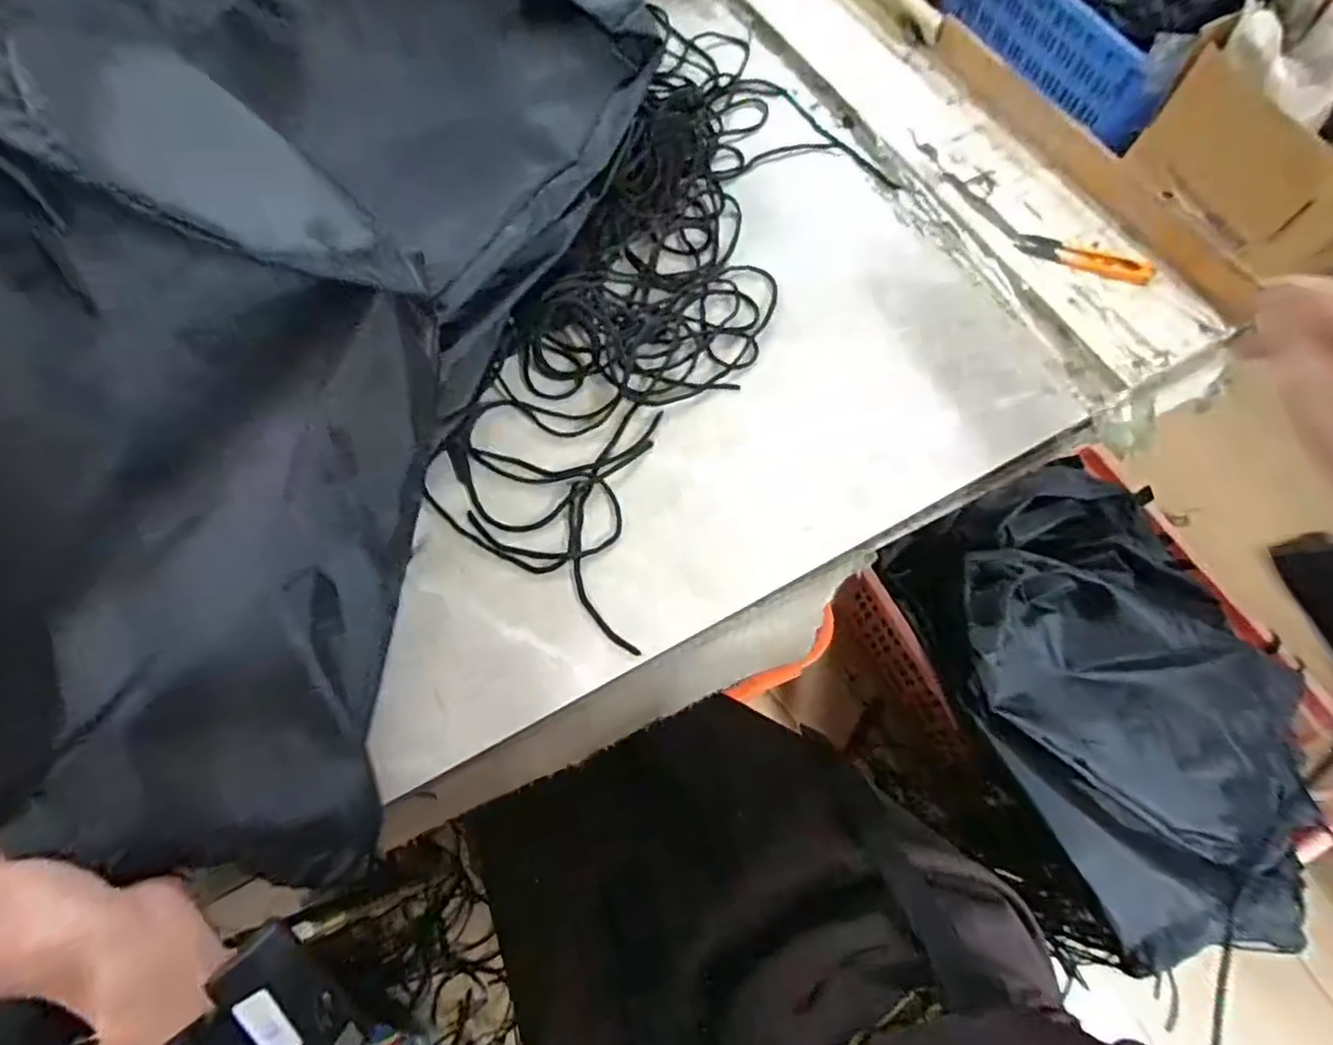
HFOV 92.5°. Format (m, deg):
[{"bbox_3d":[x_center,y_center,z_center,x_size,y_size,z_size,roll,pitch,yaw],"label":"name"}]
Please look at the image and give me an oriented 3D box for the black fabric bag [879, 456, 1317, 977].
[{"bbox_3d":[0.555,0.204,0.774,0.366,0.117,0.540,-23,70,-9],"label":"black fabric bag"}]

